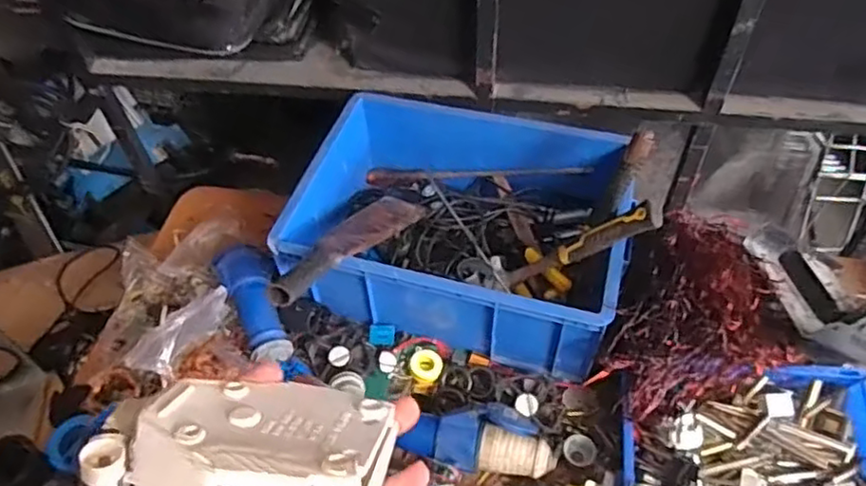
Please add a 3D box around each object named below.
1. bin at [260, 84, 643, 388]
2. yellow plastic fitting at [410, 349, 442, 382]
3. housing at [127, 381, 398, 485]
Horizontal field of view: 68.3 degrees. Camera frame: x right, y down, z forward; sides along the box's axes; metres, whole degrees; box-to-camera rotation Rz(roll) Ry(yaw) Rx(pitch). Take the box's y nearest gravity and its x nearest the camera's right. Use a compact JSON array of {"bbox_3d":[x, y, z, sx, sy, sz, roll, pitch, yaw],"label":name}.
[{"bbox_3d":[0.049,-0.037,1.011,0.472,0.167,0.385,12,52,11],"label":"bin"},{"bbox_3d":[-0.009,0.178,0.931,0.044,0.013,0.046,-22,53,-15],"label":"yellow plastic fitting"},{"bbox_3d":[-0.067,0.083,0.244,0.097,0.042,0.061,9,14,9],"label":"housing"}]

